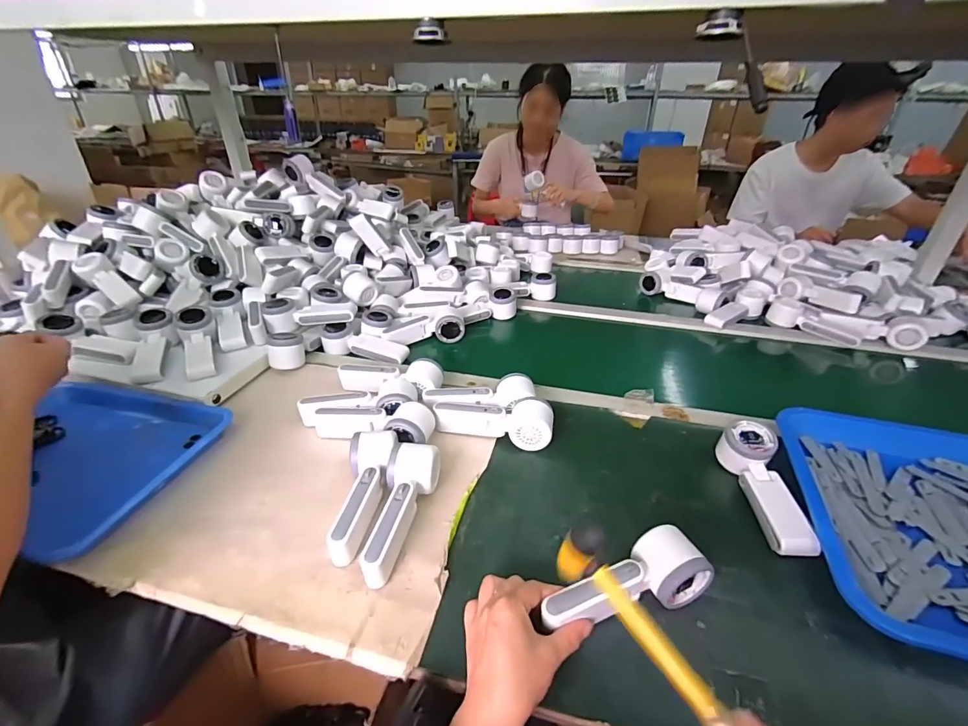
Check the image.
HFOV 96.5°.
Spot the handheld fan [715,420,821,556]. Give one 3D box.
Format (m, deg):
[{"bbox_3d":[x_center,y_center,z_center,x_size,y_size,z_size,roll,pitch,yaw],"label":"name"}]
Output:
[{"bbox_3d":[0.334,0.143,0.507,0.055,0.050,0.166,1,33,3],"label":"handheld fan"}]

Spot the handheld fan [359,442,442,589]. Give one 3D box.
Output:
[{"bbox_3d":[-0.087,0.161,0.474,0.054,0.055,0.156,1,33,3],"label":"handheld fan"}]

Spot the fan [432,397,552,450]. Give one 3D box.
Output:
[{"bbox_3d":[0.017,0.078,0.612,0.165,0.051,0.057,7,33,13],"label":"fan"}]

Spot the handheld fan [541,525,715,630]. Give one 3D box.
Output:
[{"bbox_3d":[0.129,0.205,0.405,0.161,0.042,0.055,-9,33,-17],"label":"handheld fan"}]

